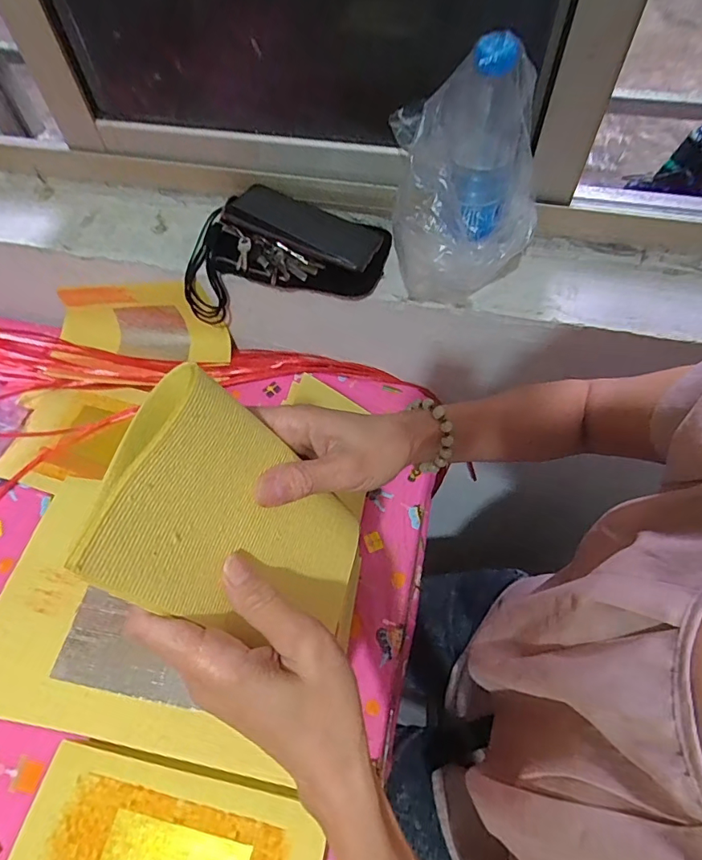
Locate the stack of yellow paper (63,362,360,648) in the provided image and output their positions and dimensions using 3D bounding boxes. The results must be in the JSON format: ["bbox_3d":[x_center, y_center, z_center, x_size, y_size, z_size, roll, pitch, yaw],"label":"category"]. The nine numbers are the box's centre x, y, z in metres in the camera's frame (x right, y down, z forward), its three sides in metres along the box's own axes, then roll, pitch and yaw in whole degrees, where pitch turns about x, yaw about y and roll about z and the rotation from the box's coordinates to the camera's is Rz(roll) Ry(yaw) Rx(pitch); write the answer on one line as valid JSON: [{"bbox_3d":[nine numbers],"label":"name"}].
[{"bbox_3d":[-0.057,0.055,0.267,0.029,0.162,0.104,-3,54,38],"label":"stack of yellow paper"}]

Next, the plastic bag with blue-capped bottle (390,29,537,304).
[{"bbox_3d":[0.108,-0.210,0.451,0.119,0.213,0.134,20,61,14],"label":"plastic bag with blue-capped bottle"}]

